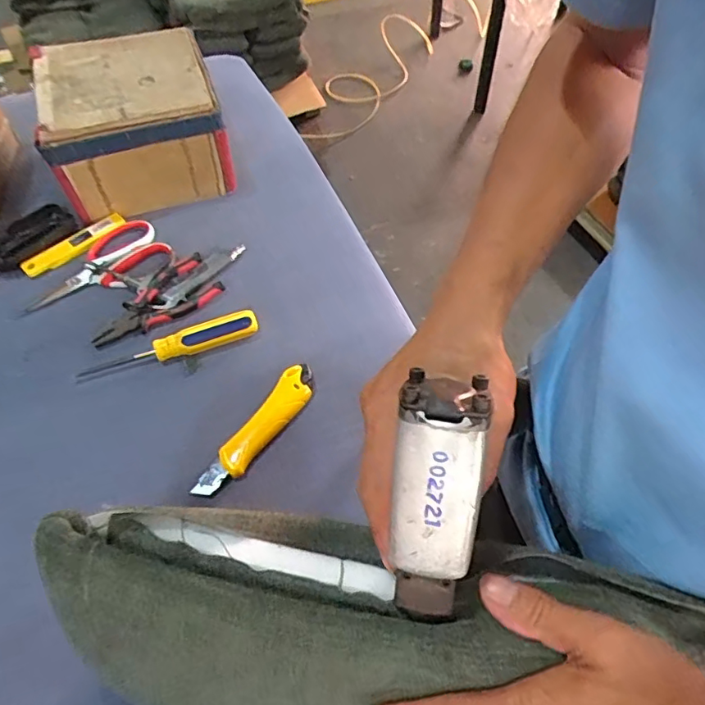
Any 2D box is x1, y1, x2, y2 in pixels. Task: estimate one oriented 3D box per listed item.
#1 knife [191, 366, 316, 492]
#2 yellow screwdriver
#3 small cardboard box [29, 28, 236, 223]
[{"bbox_3d":[-0.093,0.078,0.548,0.035,0.021,0.163,31,62,20],"label":"knife"},{"bbox_3d":[-0.201,-0.008,0.594,0.193,0.020,0.026,-16,57,-10],"label":"yellow screwdriver"},{"bbox_3d":[-0.291,-0.310,0.734,0.210,0.127,0.208,-17,57,-10],"label":"small cardboard box"}]

